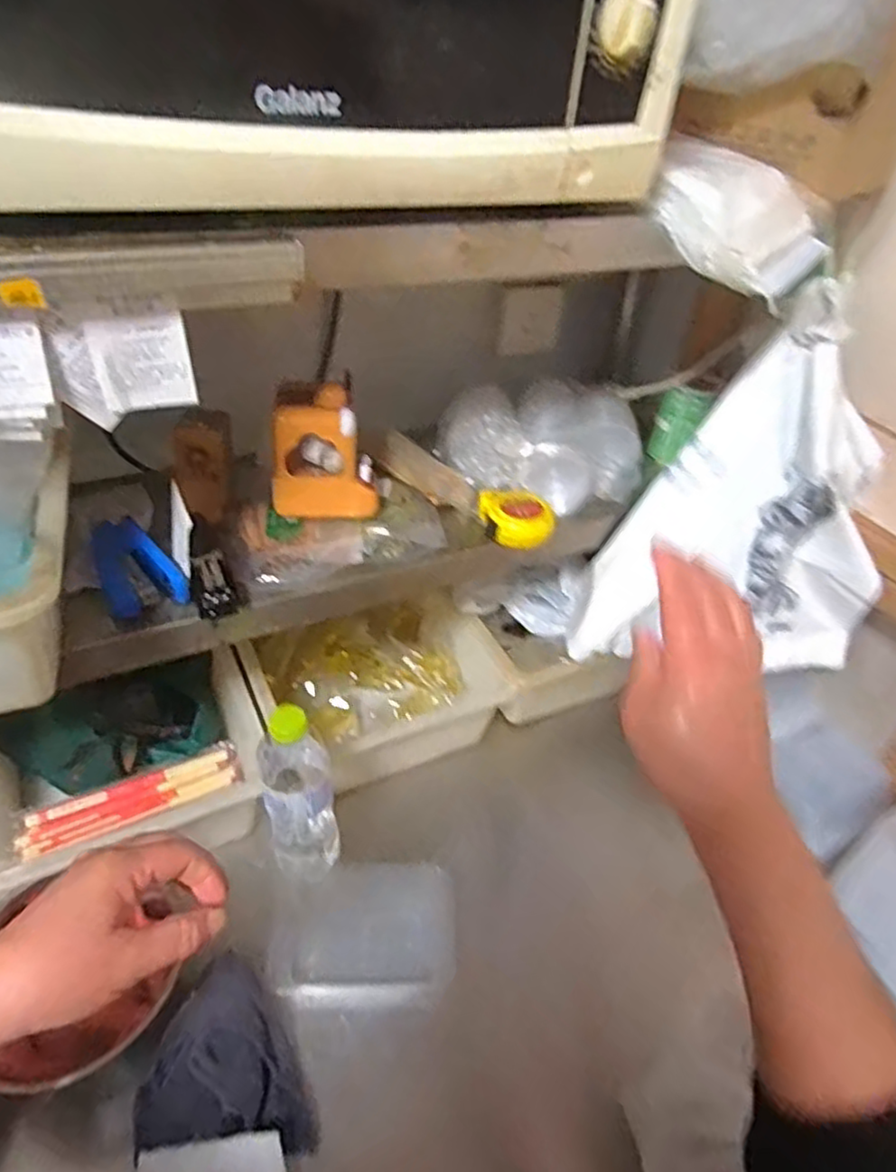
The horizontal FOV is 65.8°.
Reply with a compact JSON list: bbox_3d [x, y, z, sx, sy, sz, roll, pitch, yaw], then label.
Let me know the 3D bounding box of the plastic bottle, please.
[{"bbox_3d":[-0.145,0.195,0.664,0.060,0.230,0.064,-13,42,-17],"label":"plastic bottle"}]

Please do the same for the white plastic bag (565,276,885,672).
[{"bbox_3d":[0.304,-0.089,0.719,0.293,0.355,0.117,4,40,3],"label":"white plastic bag"}]

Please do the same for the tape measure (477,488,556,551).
[{"bbox_3d":[0.068,-0.068,0.694,0.070,0.035,0.056,-2,40,-4],"label":"tape measure"}]

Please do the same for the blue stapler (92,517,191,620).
[{"bbox_3d":[-0.269,-0.017,0.598,0.060,0.036,0.108,-21,45,-24],"label":"blue stapler"}]

